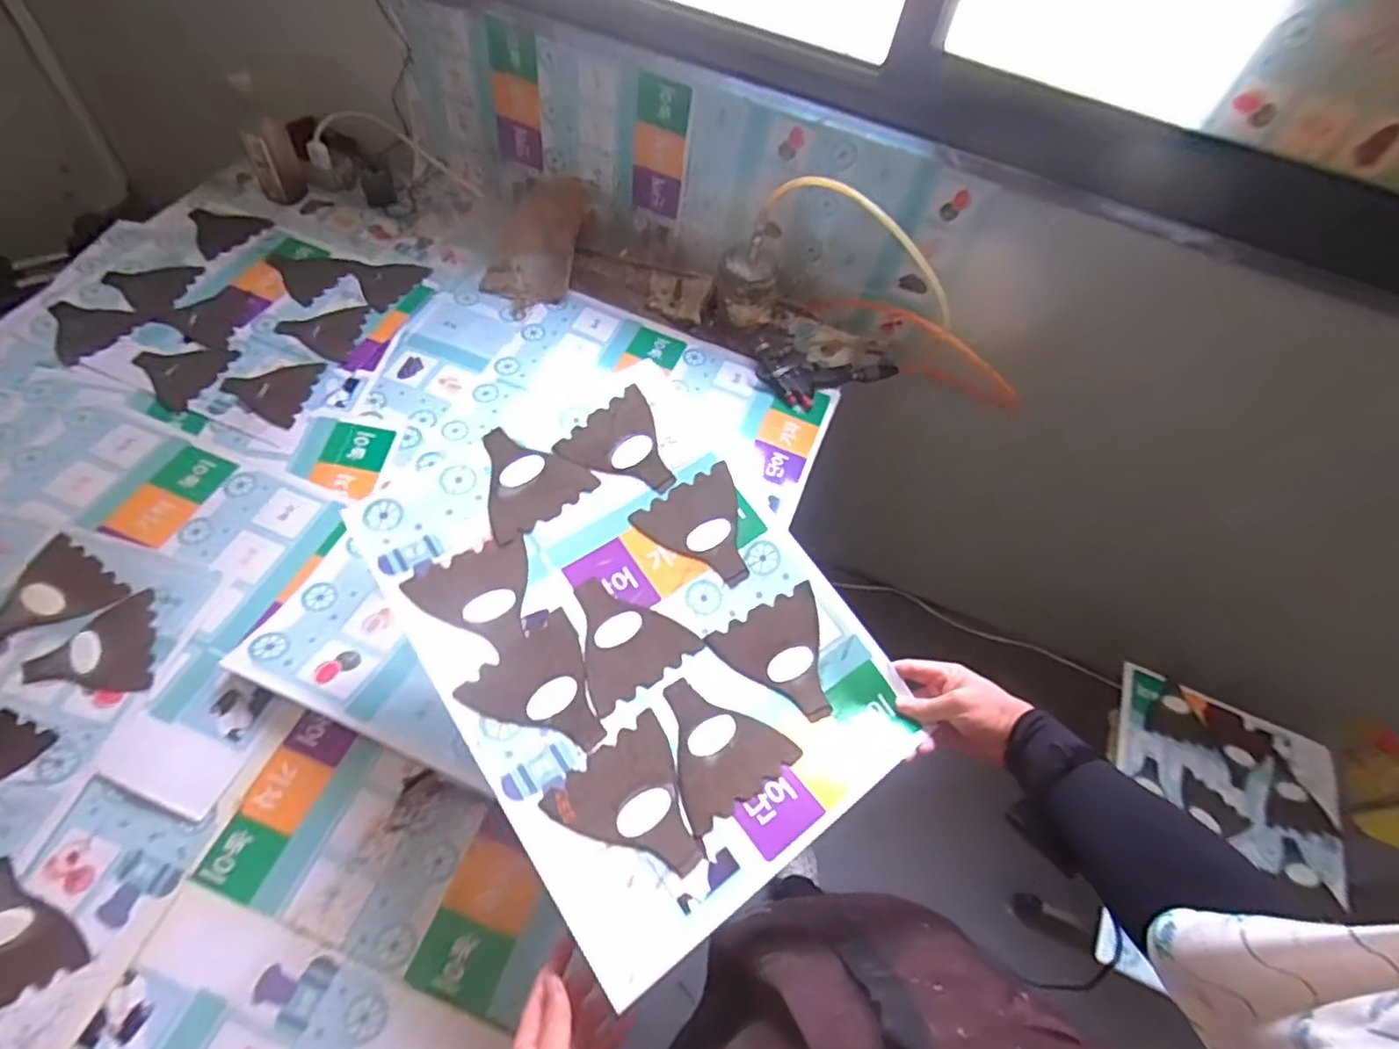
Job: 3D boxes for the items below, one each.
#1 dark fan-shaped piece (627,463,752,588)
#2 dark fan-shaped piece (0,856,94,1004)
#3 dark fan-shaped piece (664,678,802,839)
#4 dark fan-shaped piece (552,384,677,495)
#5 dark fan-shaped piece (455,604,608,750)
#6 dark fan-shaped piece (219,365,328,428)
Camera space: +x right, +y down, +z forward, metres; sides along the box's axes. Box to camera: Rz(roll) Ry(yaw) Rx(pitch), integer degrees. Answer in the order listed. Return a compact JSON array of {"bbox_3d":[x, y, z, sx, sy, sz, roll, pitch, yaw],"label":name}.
[{"bbox_3d":[0.005,0.011,0.690,0.109,0.009,0.119,-30,75,-6],"label":"dark fan-shaped piece"},{"bbox_3d":[-0.624,0.363,0.590,0.114,0.004,0.119,-19,70,-27],"label":"dark fan-shaped piece"},{"bbox_3d":[0.012,0.194,0.600,0.115,0.006,0.118,-28,64,-27],"label":"dark fan-shaped piece"},{"bbox_3d":[-0.076,-0.081,0.720,0.111,0.006,0.120,-41,76,-16],"label":"dark fan-shaped piece"},{"bbox_3d":[-0.133,0.152,0.600,0.119,0.004,0.112,42,59,16],"label":"dark fan-shaped piece"},{"bbox_3d":[-0.590,-0.186,0.909,0.113,0.009,0.106,8,57,3],"label":"dark fan-shaped piece"}]

